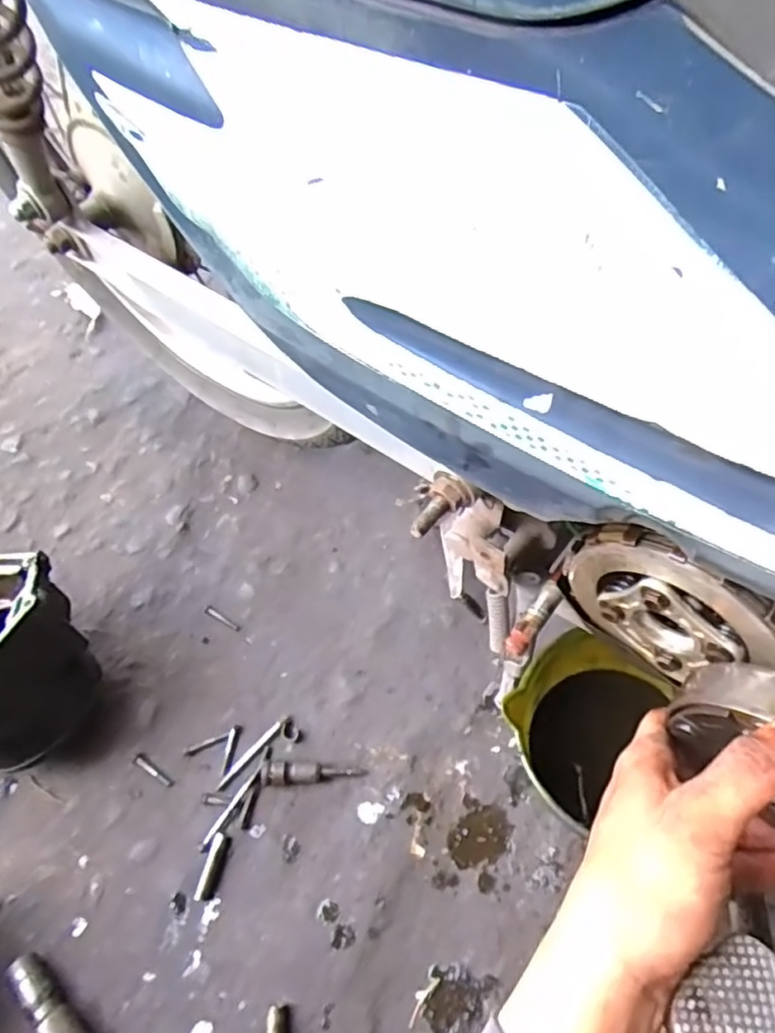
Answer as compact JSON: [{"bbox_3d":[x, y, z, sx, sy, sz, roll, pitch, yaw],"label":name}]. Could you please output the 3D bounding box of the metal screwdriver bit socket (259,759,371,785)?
[{"bbox_3d":[-0.066,0.227,0.568,0.091,0.020,0.020,3,58,-8],"label":"metal screwdriver bit socket"}]

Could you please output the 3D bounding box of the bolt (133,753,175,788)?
[{"bbox_3d":[-0.215,0.233,0.585,0.046,0.007,0.009,28,64,20],"label":"bolt"}]

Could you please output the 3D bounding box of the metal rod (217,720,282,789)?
[{"bbox_3d":[-0.123,0.217,0.579,0.009,0.005,0.076,38,68,24],"label":"metal rod"}]

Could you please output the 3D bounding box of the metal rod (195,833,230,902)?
[{"bbox_3d":[-0.146,0.296,0.536,0.014,0.009,0.050,10,59,10],"label":"metal rod"}]

